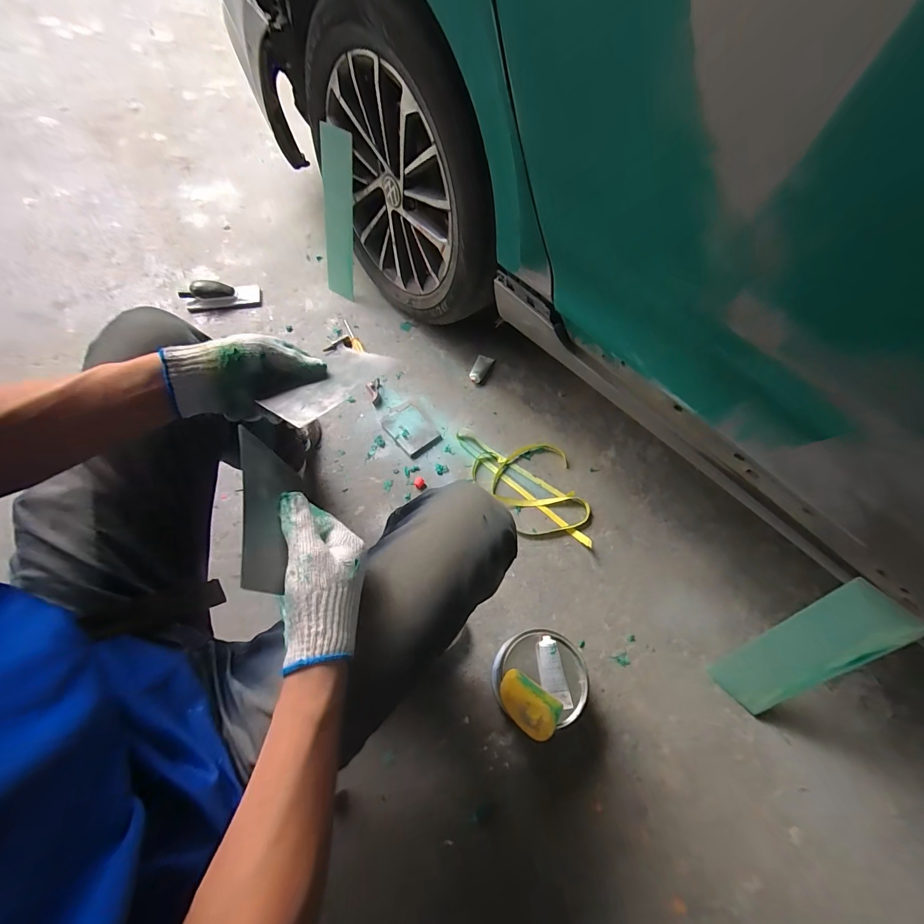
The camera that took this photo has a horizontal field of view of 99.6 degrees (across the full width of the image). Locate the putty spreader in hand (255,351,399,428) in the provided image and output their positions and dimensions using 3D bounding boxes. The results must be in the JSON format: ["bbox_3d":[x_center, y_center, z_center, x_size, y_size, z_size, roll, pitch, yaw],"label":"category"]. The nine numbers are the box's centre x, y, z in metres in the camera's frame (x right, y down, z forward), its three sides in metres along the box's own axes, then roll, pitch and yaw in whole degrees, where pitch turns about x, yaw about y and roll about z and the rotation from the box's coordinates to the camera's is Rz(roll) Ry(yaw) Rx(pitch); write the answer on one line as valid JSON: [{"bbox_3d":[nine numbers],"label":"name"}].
[{"bbox_3d":[-0.133,-0.082,0.401,0.065,0.005,0.131,26,51,21],"label":"putty spreader in hand"}]

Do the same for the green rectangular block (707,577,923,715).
[{"bbox_3d":[0.564,0.321,0.647,0.098,0.308,0.023,40,35,17],"label":"green rectangular block"}]

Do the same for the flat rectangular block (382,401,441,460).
[{"bbox_3d":[-0.128,-0.081,0.972,0.096,0.018,0.143,-36,69,-21],"label":"flat rectangular block"}]

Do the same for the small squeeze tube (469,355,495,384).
[{"bbox_3d":[0.050,-0.256,1.076,0.043,0.016,0.096,24,62,9],"label":"small squeeze tube"}]

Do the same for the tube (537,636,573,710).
[{"bbox_3d":[0.150,0.352,0.651,0.040,0.015,0.108,-9,64,-8],"label":"tube"}]

